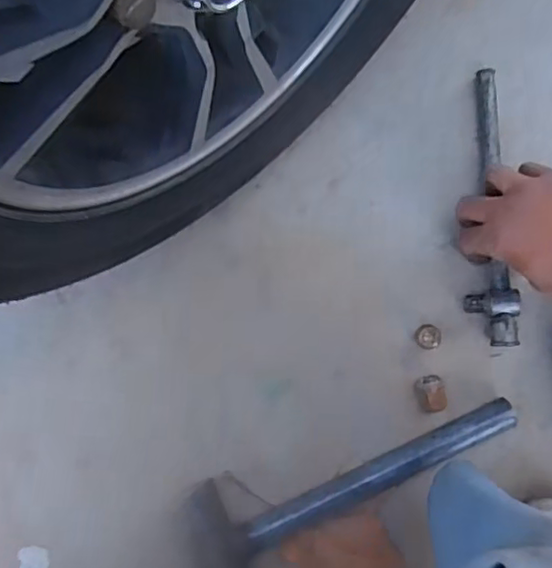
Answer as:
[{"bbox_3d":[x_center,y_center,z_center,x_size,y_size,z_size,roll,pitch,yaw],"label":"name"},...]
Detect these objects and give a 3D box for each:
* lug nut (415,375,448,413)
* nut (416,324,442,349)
[{"bbox_3d":[0.135,0.095,0.540,0.023,0.019,0.030,-16,85,7],"label":"lug nut"},{"bbox_3d":[0.131,0.045,0.539,0.021,0.027,0.020,0,87,8],"label":"nut"}]

